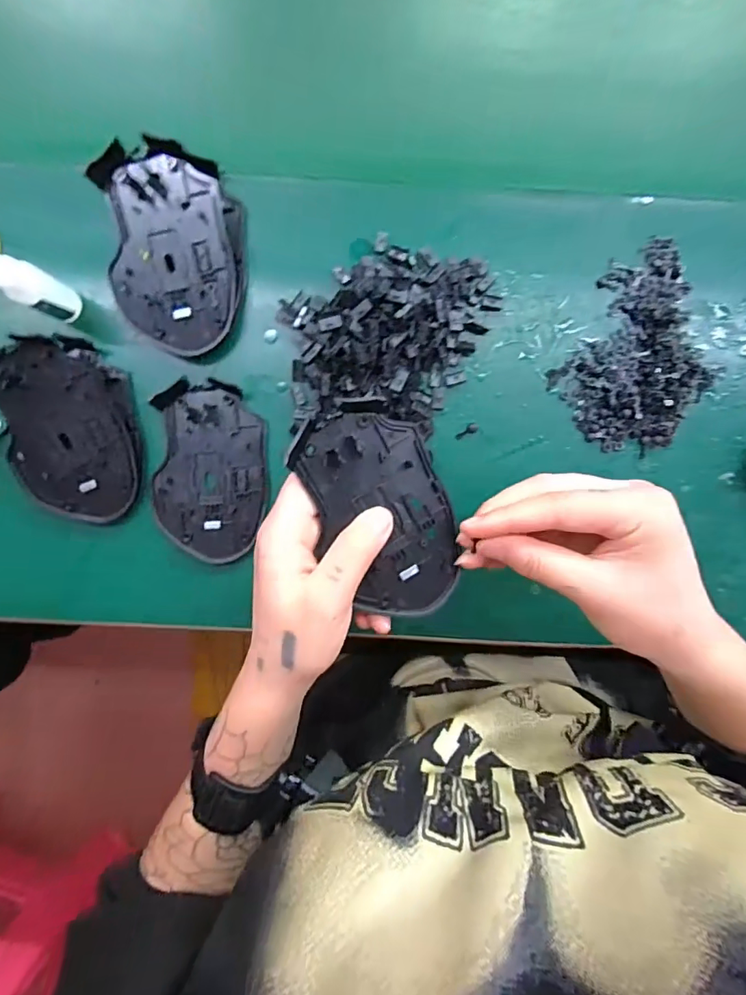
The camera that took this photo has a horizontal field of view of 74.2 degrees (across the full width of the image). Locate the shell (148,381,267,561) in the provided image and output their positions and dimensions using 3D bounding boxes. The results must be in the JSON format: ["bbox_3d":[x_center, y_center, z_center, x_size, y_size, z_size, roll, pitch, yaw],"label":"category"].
[{"bbox_3d":[-0.106,-0.016,0.321,0.071,0.015,0.112,5,92,-1],"label":"shell"}]

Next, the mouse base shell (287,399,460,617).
[{"bbox_3d":[0.007,0.008,0.254,0.064,0.021,0.112,-24,92,0],"label":"mouse base shell"}]

